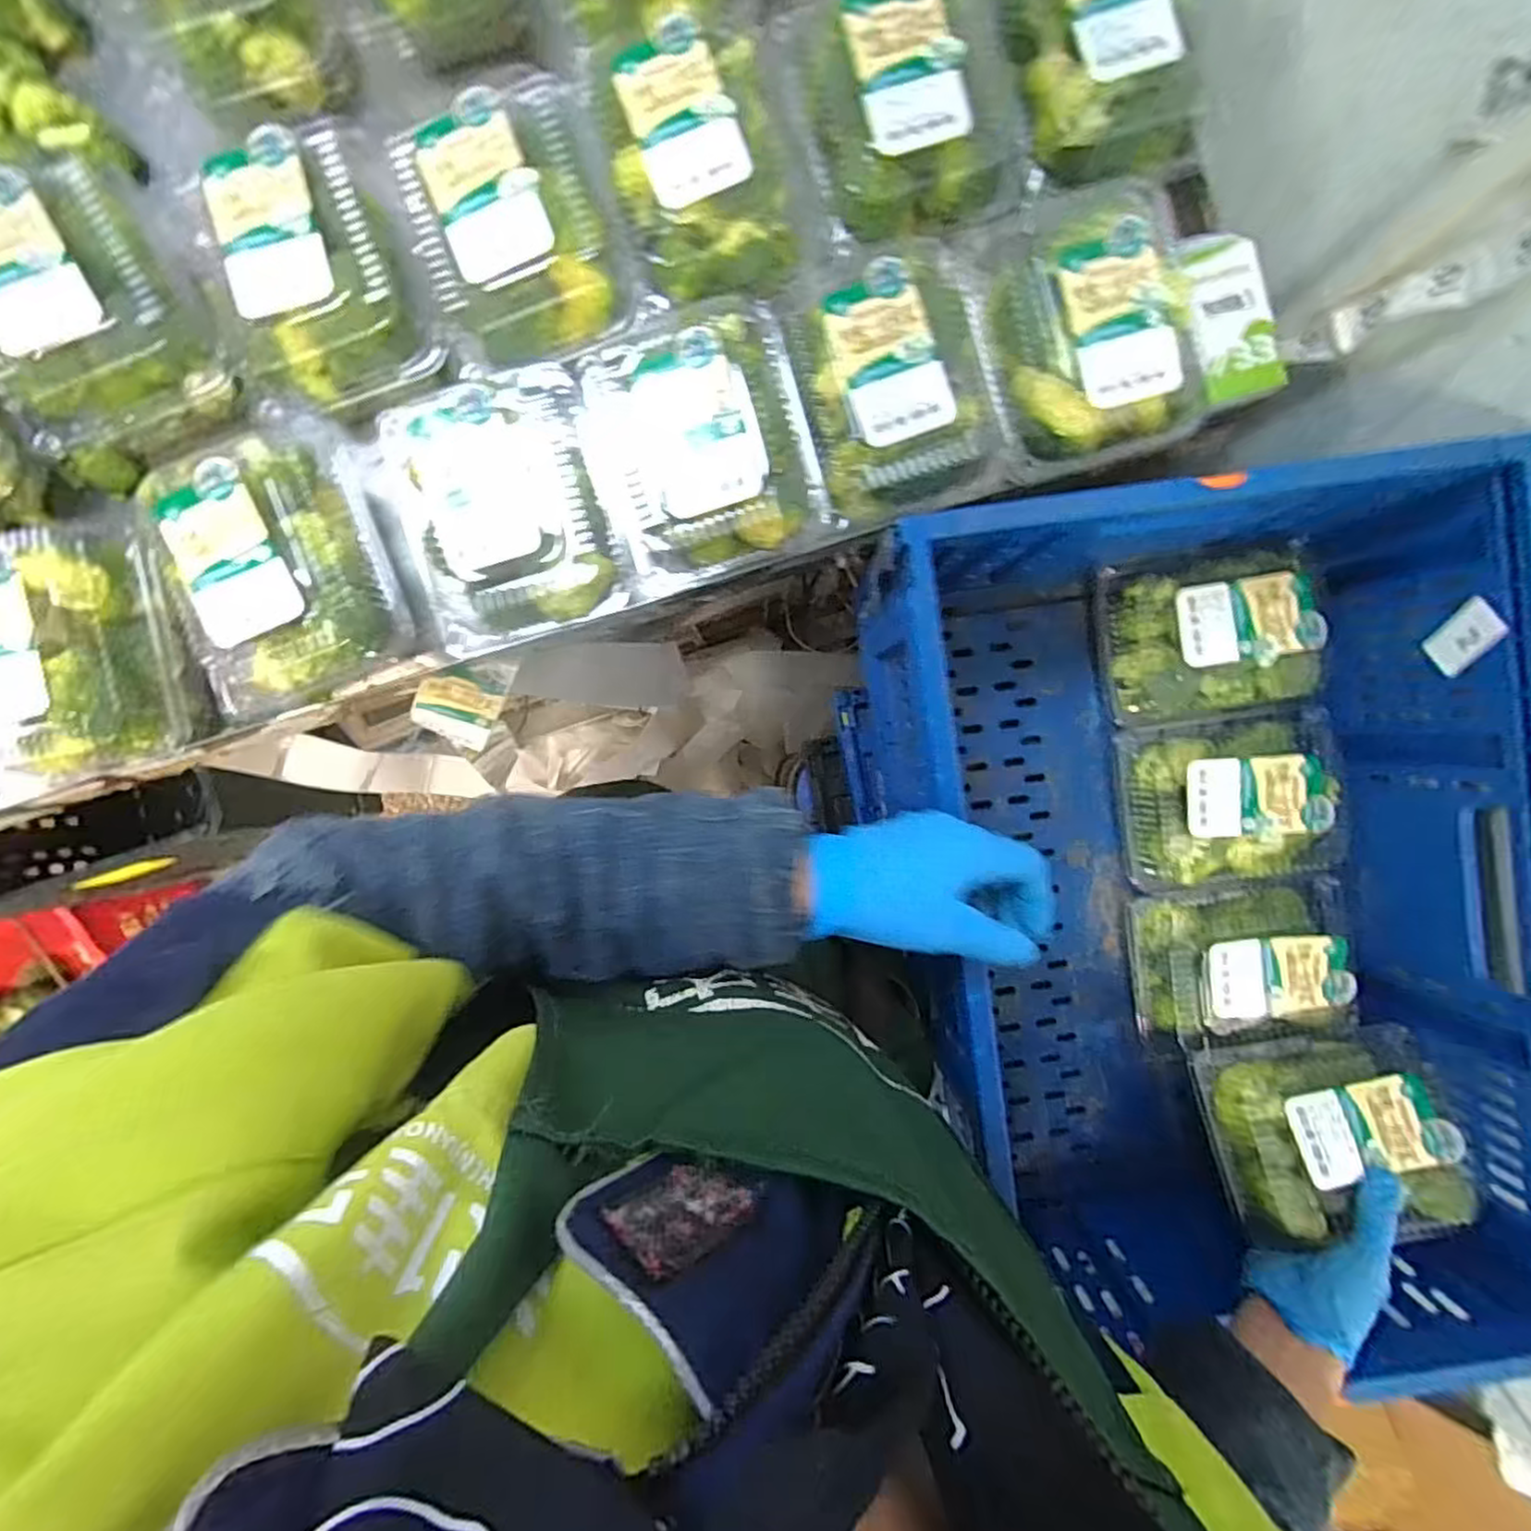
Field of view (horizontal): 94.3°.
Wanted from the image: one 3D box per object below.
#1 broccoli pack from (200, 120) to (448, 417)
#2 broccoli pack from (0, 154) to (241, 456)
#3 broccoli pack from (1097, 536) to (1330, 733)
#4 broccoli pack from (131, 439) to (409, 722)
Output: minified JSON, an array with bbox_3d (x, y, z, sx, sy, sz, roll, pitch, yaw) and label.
[{"bbox_3d":[-0.306,-0.333,0.490,0.116,0.073,0.147,-24,92,0],"label":"broccoli pack"},{"bbox_3d":[-0.469,-0.302,0.487,0.140,0.077,0.145,-30,92,0],"label":"broccoli pack"},{"bbox_3d":[0.368,-0.107,0.571,0.170,0.056,0.131,-7,92,-1],"label":"broccoli pack"},{"bbox_3d":[-0.341,-0.135,0.496,0.136,0.075,0.168,-20,92,0],"label":"broccoli pack"}]

